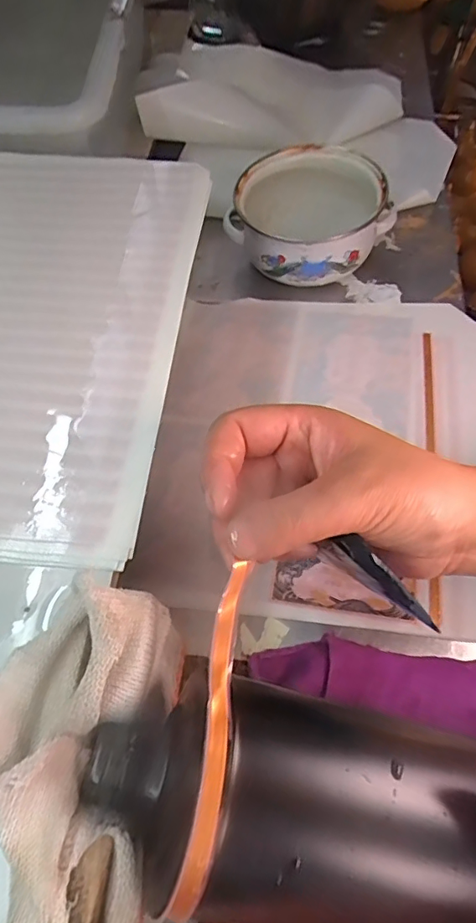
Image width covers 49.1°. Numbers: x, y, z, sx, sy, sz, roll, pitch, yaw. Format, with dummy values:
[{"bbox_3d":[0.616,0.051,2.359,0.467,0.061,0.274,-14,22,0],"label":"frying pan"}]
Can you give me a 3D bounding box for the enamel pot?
[{"bbox_3d":[0.066,-0.235,0.504,0.136,0.072,0.127,0,61,1],"label":"enamel pot"}]

